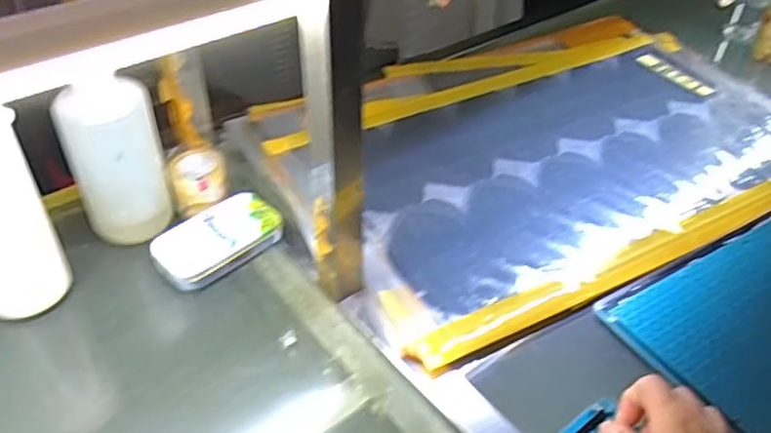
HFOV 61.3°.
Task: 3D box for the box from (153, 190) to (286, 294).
[{"bbox_3d":[-0.154,0.023,0.602,0.114,0.026,0.069,-32,52,-33],"label":"box"}]

